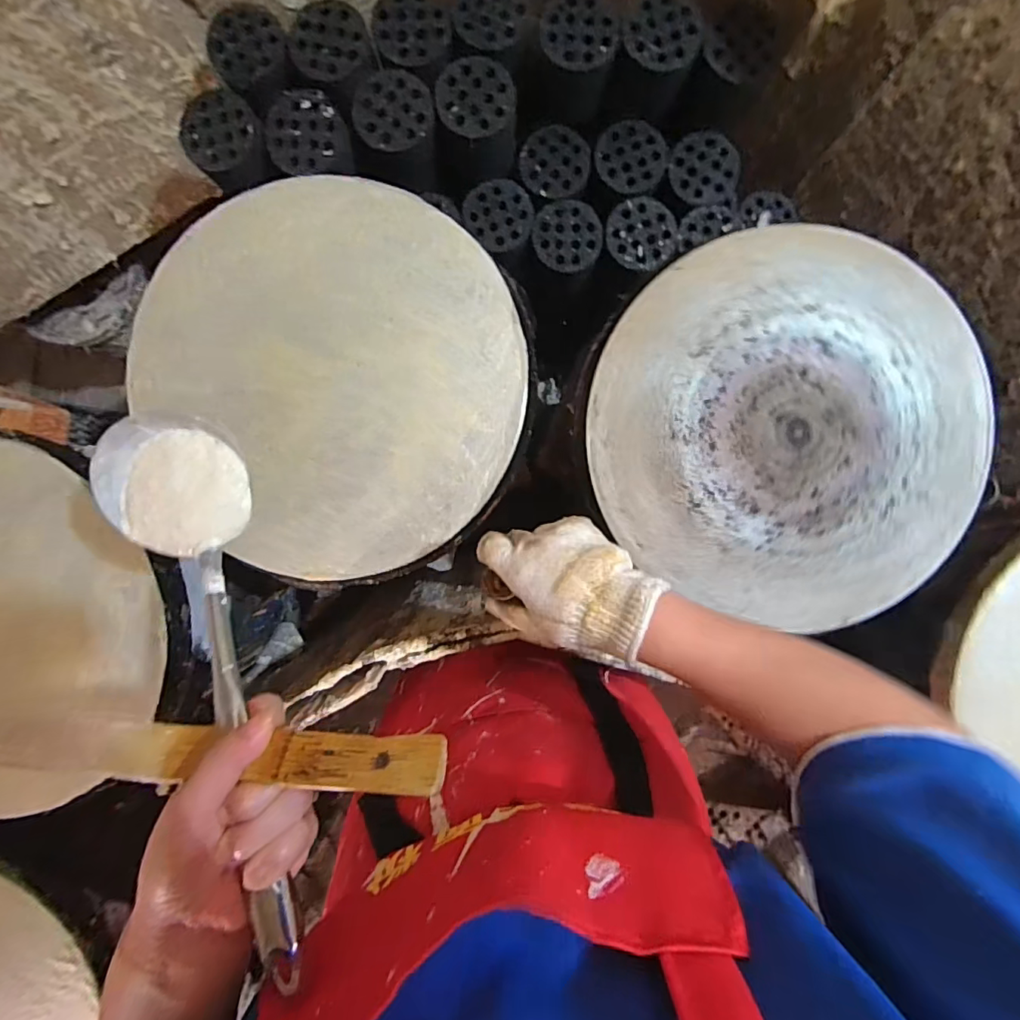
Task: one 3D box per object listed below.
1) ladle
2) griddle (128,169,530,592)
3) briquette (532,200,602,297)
[{"bbox_3d":[-0.178,0.089,0.306,0.087,0.050,0.326,-26,70,2],"label":"ladle"},{"bbox_3d":[-0.165,-0.136,0.490,0.333,0.022,0.371,-34,92,2],"label":"griddle"},{"bbox_3d":[0.082,-0.381,0.759,0.093,0.079,0.105,-5,93,1],"label":"briquette"}]

